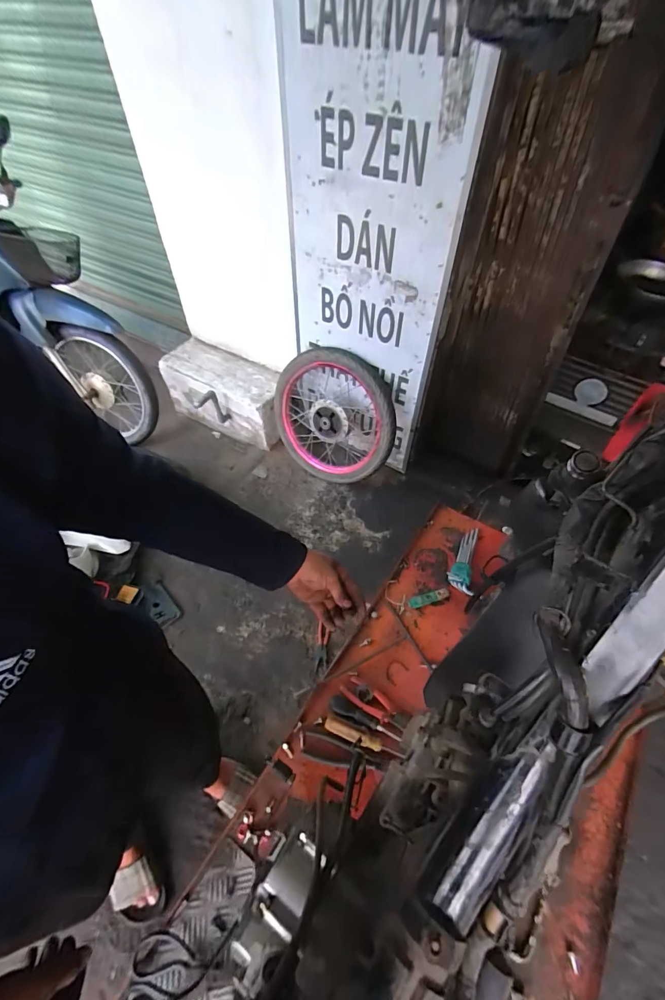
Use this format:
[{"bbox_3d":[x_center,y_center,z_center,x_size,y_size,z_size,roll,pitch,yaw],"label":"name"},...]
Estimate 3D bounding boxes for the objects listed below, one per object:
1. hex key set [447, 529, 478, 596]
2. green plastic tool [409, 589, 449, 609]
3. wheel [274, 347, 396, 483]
[{"bbox_3d":[0.340,0.147,1.064,0.064,0.027,0.209,12,54,11],"label":"hex key set"},{"bbox_3d":[0.236,0.242,1.004,0.104,0.010,0.026,-15,54,-12],"label":"green plastic tool"},{"bbox_3d":[0.008,-0.340,1.666,0.530,0.536,0.132,20,39,19],"label":"wheel"}]

